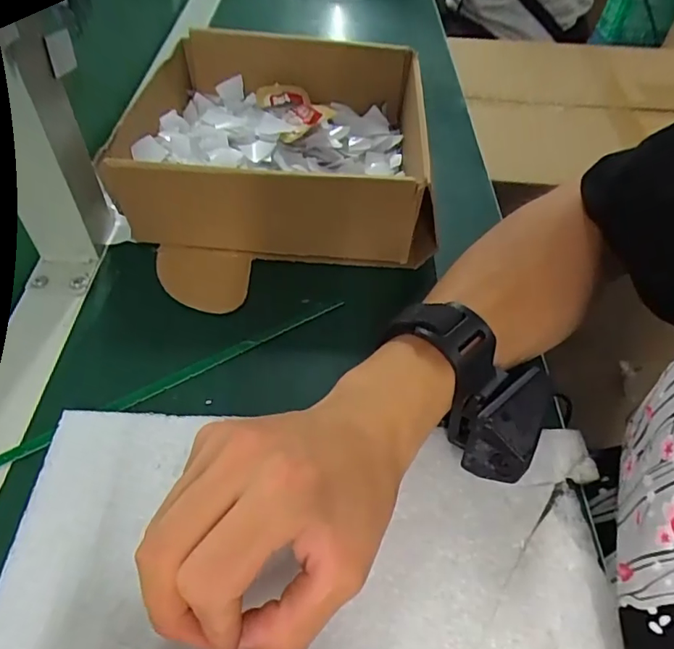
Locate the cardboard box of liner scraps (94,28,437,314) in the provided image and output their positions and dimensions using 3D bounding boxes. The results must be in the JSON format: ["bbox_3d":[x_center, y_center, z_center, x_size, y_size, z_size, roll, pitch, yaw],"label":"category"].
[{"bbox_3d":[-0.041,-0.162,0.417,0.224,0.079,0.245,4,52,-2],"label":"cardboard box of liner scraps"}]

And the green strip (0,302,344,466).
[{"bbox_3d":[-0.090,0.030,0.301,0.216,0.005,0.009,-26,58,-22],"label":"green strip"}]

